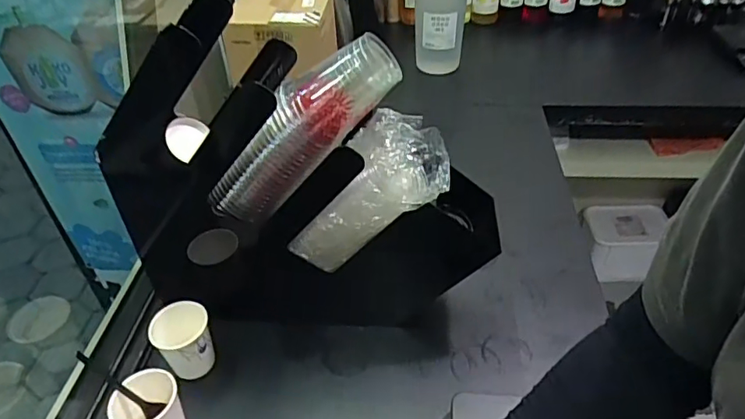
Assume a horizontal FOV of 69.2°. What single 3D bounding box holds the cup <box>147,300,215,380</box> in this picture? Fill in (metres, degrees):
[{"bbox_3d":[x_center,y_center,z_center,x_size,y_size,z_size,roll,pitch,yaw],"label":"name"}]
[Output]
[{"bbox_3d":[-0.228,0.165,0.660,0.065,0.085,0.059,-19,42,-19],"label":"cup"}]

